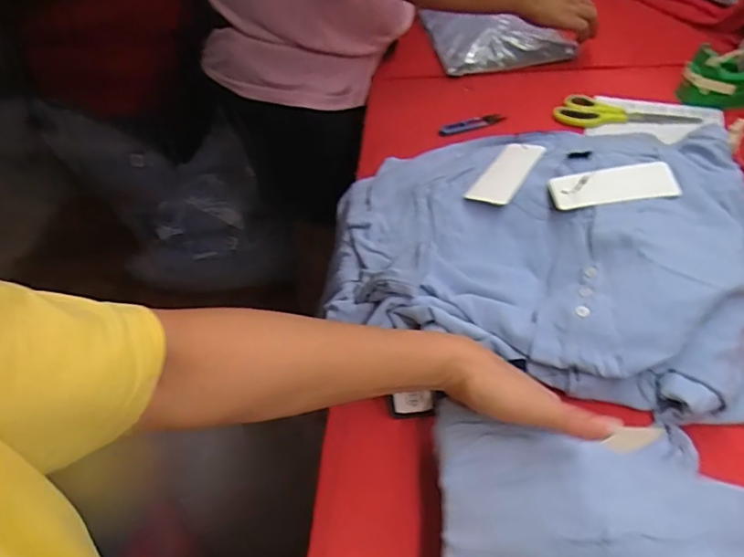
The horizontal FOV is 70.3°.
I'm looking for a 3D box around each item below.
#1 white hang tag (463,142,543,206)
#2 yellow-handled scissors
[{"bbox_3d":[0.151,-0.120,0.596,0.051,0.006,0.115,15,51,32],"label":"white hang tag"},{"bbox_3d":[0.354,-0.230,0.736,0.184,0.011,0.078,15,50,14],"label":"yellow-handled scissors"}]

